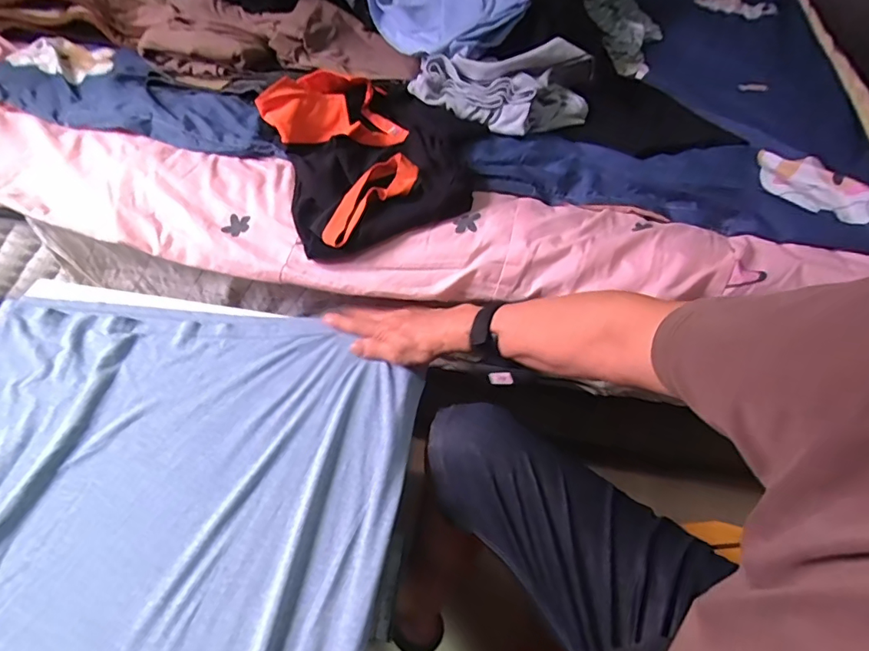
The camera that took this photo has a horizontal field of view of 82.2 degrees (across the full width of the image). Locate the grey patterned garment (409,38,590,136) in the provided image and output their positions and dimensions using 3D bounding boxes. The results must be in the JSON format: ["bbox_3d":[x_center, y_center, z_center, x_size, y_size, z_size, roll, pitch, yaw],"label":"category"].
[{"bbox_3d":[0.100,-0.359,0.722,0.244,0.075,0.128,18,53,10],"label":"grey patterned garment"}]

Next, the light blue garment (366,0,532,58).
[{"bbox_3d":[0.001,-0.533,0.810,0.172,0.092,0.275,-35,62,-27],"label":"light blue garment"}]

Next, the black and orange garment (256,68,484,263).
[{"bbox_3d":[-0.073,-0.243,0.664,0.265,0.083,0.308,-16,56,-17],"label":"black and orange garment"}]

